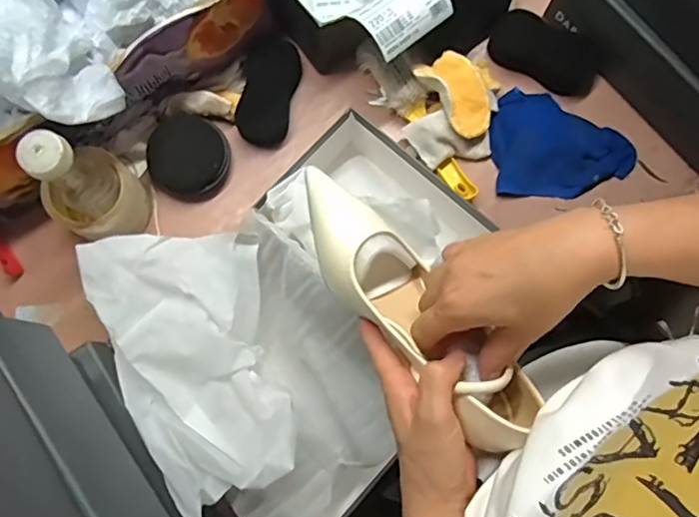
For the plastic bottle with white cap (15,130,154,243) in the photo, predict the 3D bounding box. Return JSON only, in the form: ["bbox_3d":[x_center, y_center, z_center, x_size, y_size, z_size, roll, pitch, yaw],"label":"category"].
[{"bbox_3d":[-0.262,-0.069,0.558,0.074,0.176,0.089,41,80,6],"label":"plastic bottle with white cap"}]

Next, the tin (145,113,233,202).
[{"bbox_3d":[-0.186,-0.118,0.647,0.091,0.025,0.094,0,78,-2],"label":"tin"}]

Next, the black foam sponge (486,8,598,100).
[{"bbox_3d":[0.242,-0.254,0.690,0.137,0.029,0.068,33,79,5],"label":"black foam sponge"}]

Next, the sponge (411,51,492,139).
[{"bbox_3d":[0.128,-0.193,0.649,0.059,0.034,0.103,-36,82,-8],"label":"sponge"}]

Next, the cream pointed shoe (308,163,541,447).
[{"bbox_3d":[0.041,0.034,0.424,0.067,0.061,0.241,-38,73,-9],"label":"cream pointed shoe"}]

